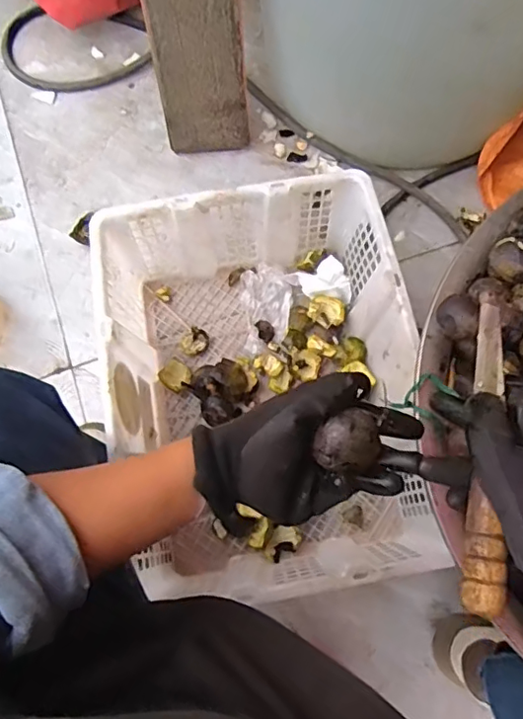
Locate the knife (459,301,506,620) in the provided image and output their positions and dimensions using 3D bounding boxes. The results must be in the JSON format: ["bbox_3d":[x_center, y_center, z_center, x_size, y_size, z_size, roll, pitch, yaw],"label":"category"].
[{"bbox_3d":[0.151,0.059,0.375,0.023,0.017,0.205,10,72,2],"label":"knife"}]

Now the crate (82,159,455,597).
[{"bbox_3d":[0.000,0.028,0.723,0.351,0.171,0.460,-10,76,-3],"label":"crate"}]

